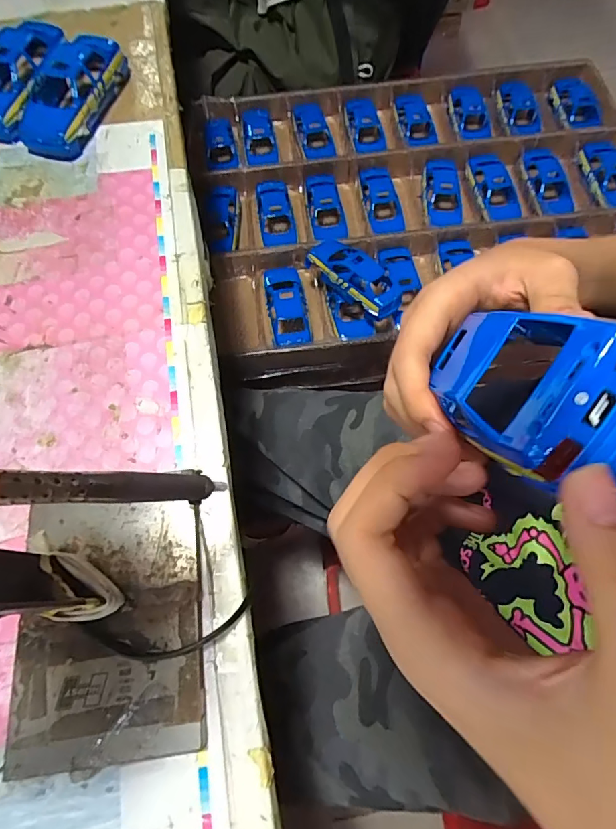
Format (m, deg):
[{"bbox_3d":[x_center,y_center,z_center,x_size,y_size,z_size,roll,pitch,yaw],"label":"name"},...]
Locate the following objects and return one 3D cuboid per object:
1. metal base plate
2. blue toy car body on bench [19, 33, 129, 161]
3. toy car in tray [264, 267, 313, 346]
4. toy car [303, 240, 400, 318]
[{"bbox_3d":[-0.110,0.115,0.259,0.097,0.011,0.132,-6,68,-3],"label":"metal base plate"},{"bbox_3d":[-0.202,-0.278,0.398,0.045,0.043,0.124,16,68,6],"label":"blue toy car body on bench"},{"bbox_3d":[-0.027,-0.139,0.582,0.050,0.034,0.122,-7,68,-2],"label":"toy car in tray"},{"bbox_3d":[0.057,-0.172,0.565,0.132,0.036,0.056,42,75,15],"label":"toy car"}]

